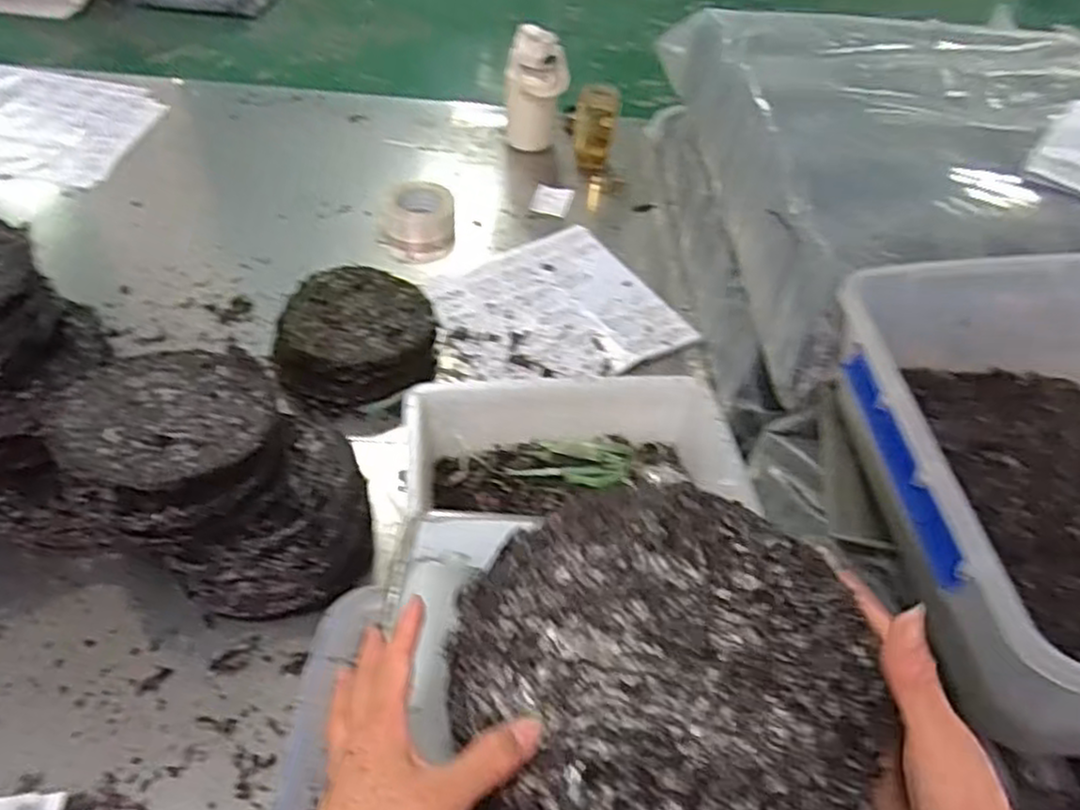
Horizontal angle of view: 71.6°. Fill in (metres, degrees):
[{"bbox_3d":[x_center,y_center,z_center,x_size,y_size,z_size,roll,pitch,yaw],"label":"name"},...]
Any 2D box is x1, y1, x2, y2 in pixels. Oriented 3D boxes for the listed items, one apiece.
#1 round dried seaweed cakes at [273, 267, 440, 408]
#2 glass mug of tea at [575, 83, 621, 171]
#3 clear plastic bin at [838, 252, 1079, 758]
[{"bbox_3d":[-0.252,-0.092,1.029,0.216,0.074,0.223,4,46,-4],"label":"round dried seaweed cakes"},{"bbox_3d":[0.106,-0.525,1.428,0.078,0.139,0.063,7,46,0],"label":"glass mug of tea"},{"bbox_3d":[0.432,0.048,0.620,0.307,0.173,0.443,6,46,-1],"label":"clear plastic bin"}]

